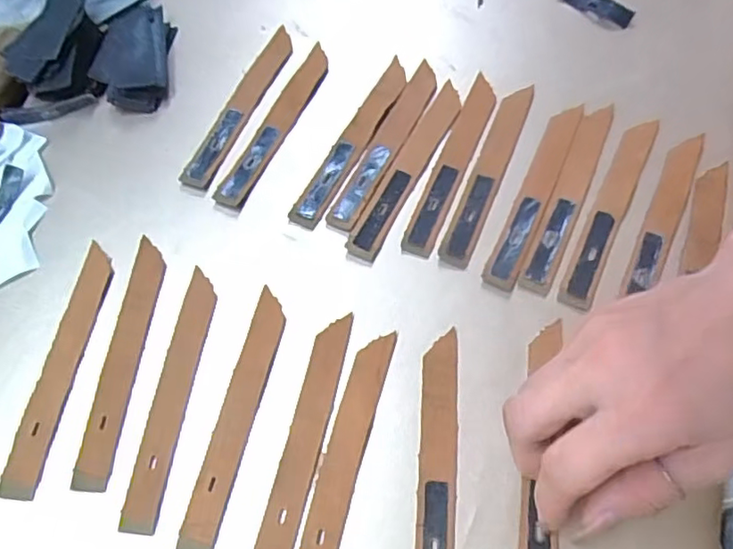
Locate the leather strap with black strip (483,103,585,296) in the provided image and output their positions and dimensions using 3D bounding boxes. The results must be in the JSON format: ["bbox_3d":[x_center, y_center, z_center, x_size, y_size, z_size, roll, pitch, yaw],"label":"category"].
[{"bbox_3d":[0.093,-0.047,0.329,0.017,0.004,0.125,23,67,12],"label":"leather strap with black strip"}]

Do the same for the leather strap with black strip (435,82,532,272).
[{"bbox_3d":[0.067,-0.059,0.336,0.017,0.004,0.124,21,67,11],"label":"leather strap with black strip"}]

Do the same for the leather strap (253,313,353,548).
[{"bbox_3d":[-0.029,0.077,0.277,0.017,0.004,0.123,12,66,8],"label":"leather strap"}]

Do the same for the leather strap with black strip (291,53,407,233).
[{"bbox_3d":[-0.007,-0.079,0.348,0.017,0.004,0.126,25,68,13],"label":"leather strap with black strip"}]

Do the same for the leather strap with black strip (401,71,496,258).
[{"bbox_3d":[0.049,-0.064,0.343,0.017,0.004,0.125,21,67,11],"label":"leather strap with black strip"}]

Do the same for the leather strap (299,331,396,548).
[{"bbox_3d":[-0.011,0.084,0.272,0.017,0.004,0.124,13,66,8],"label":"leather strap"}]

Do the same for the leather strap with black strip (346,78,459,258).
[{"bbox_3d":[0.023,-0.062,0.339,0.017,0.004,0.127,25,68,13],"label":"leather strap with black strip"}]

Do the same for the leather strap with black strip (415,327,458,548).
[{"bbox_3d":[0.032,0.087,0.270,0.017,0.004,0.125,3,65,3],"label":"leather strap with black strip"}]

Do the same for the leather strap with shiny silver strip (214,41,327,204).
[{"bbox_3d":[-0.052,-0.090,0.355,0.017,0.004,0.124,22,67,12],"label":"leather strap with shiny silver strip"}]

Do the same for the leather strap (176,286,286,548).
[{"bbox_3d":[-0.061,0.066,0.283,0.017,0.004,0.123,12,65,7],"label":"leather strap"}]

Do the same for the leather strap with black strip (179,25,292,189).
[{"bbox_3d":[-0.074,-0.103,0.363,0.018,0.004,0.124,21,67,11],"label":"leather strap with black strip"}]

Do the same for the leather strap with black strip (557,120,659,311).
[{"bbox_3d":[0.132,-0.037,0.324,0.018,0.004,0.126,24,68,13],"label":"leather strap with black strip"}]

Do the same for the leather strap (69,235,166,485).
[{"bbox_3d":[-0.120,0.040,0.298,0.017,0.004,0.124,5,65,4],"label":"leather strap"}]

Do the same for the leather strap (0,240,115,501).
[{"bbox_3d":[-0.149,0.042,0.296,0.017,0.004,0.126,7,65,5],"label":"leather strap"}]

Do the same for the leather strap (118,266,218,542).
[{"bbox_3d":[-0.092,0.056,0.290,0.017,0.004,0.124,7,65,5],"label":"leather strap"}]

